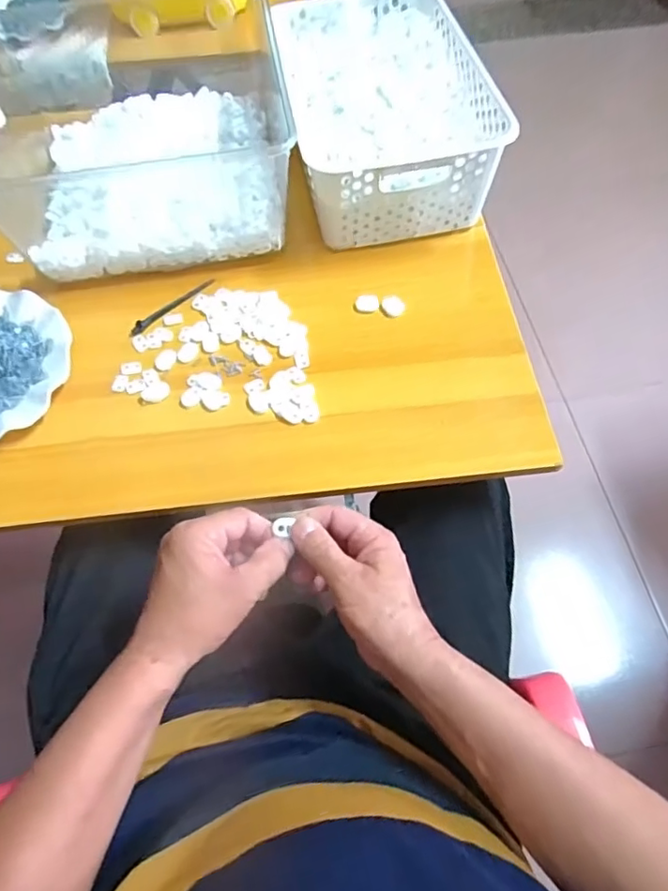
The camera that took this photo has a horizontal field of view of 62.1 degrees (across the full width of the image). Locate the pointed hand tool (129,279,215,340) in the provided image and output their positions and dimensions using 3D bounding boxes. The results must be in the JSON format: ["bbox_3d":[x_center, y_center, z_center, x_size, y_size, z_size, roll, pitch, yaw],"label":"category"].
[{"bbox_3d":[-0.170,-0.146,0.581,0.014,0.005,0.104,40,70,20],"label":"pointed hand tool"}]

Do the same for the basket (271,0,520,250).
[{"bbox_3d":[0.053,-0.371,0.626,0.193,0.109,0.296,-11,62,-4],"label":"basket"}]

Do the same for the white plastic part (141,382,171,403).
[{"bbox_3d":[-0.169,-0.051,0.524,0.026,0.004,0.022,-15,62,-6],"label":"white plastic part"}]

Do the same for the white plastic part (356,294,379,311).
[{"bbox_3d":[0.034,-0.147,0.572,0.023,0.006,0.018,0,62,2],"label":"white plastic part"}]

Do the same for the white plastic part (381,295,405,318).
[{"bbox_3d":[0.061,-0.143,0.569,0.022,0.004,0.025,-24,64,-11],"label":"white plastic part"}]

